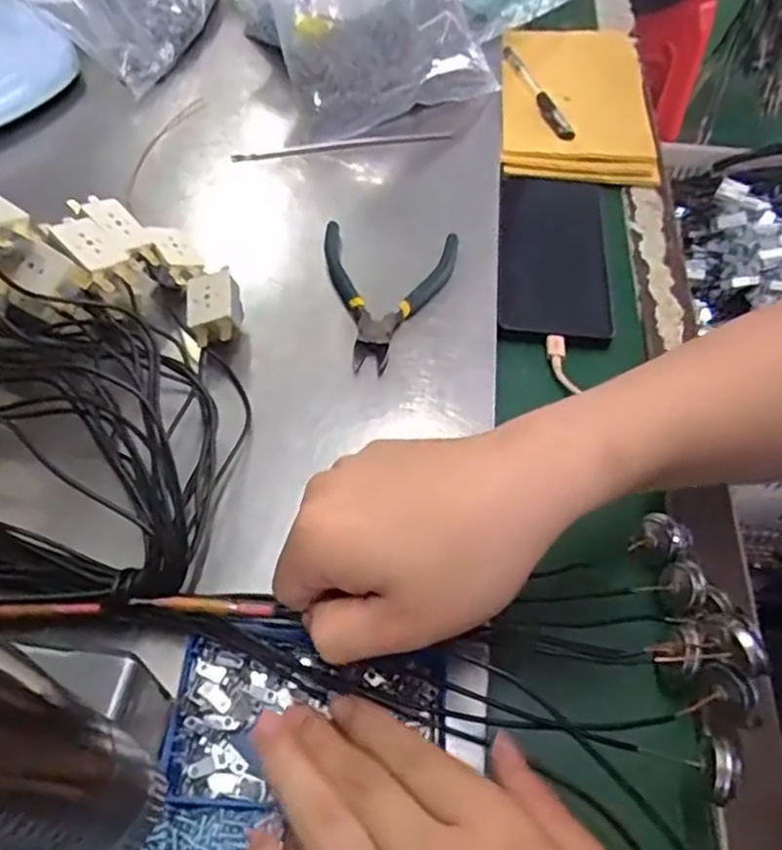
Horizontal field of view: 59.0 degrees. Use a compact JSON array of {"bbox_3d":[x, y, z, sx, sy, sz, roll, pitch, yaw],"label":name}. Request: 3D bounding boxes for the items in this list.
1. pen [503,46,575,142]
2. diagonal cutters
[{"bbox_3d":[0.127,-0.293,0.601,0.011,0.016,0.144,-10,56,-11],"label":"pen"},{"bbox_3d":[-0.003,-0.081,0.436,0.086,0.012,0.119,5,55,0],"label":"diagonal cutters"}]

